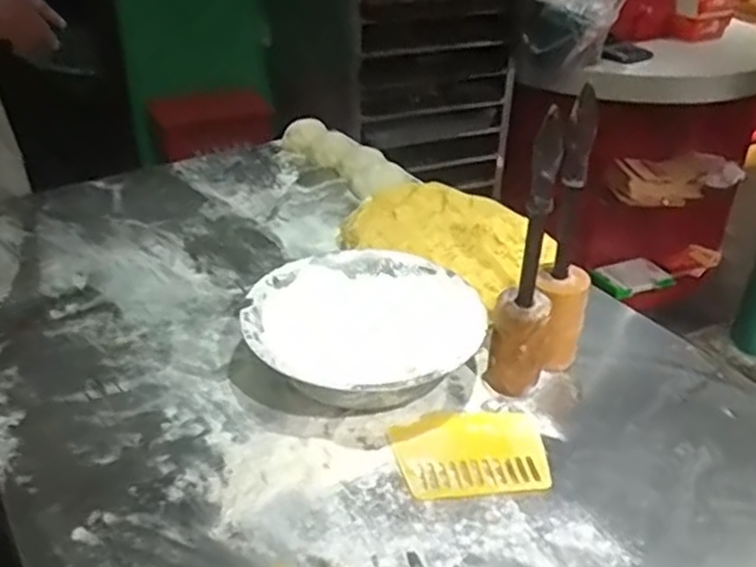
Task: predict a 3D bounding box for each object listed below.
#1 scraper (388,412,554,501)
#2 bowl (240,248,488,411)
[{"bbox_3d":[0.099,0.177,0.796,0.157,0.010,0.112,-4,33,-7],"label":"scraper"},{"bbox_3d":[-0.025,0.060,0.912,0.246,0.086,0.263,0,33,0],"label":"bowl"}]

